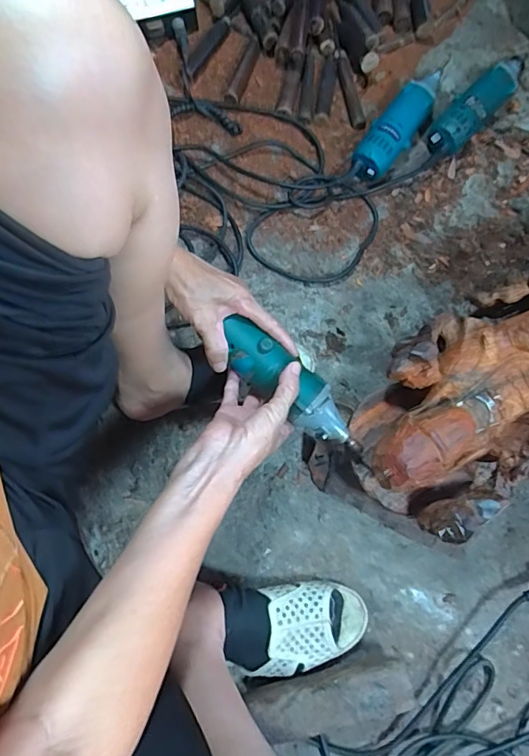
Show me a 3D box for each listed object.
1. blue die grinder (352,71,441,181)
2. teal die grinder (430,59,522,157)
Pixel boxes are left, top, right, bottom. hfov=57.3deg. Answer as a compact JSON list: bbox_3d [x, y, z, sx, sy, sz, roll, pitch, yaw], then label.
[{"bbox_3d":[0.189,-0.360,0.688,0.056,0.055,0.188,31,80,8],"label":"blue die grinder"},{"bbox_3d":[0.314,-0.399,0.705,0.054,0.057,0.203,44,82,10],"label":"teal die grinder"}]

